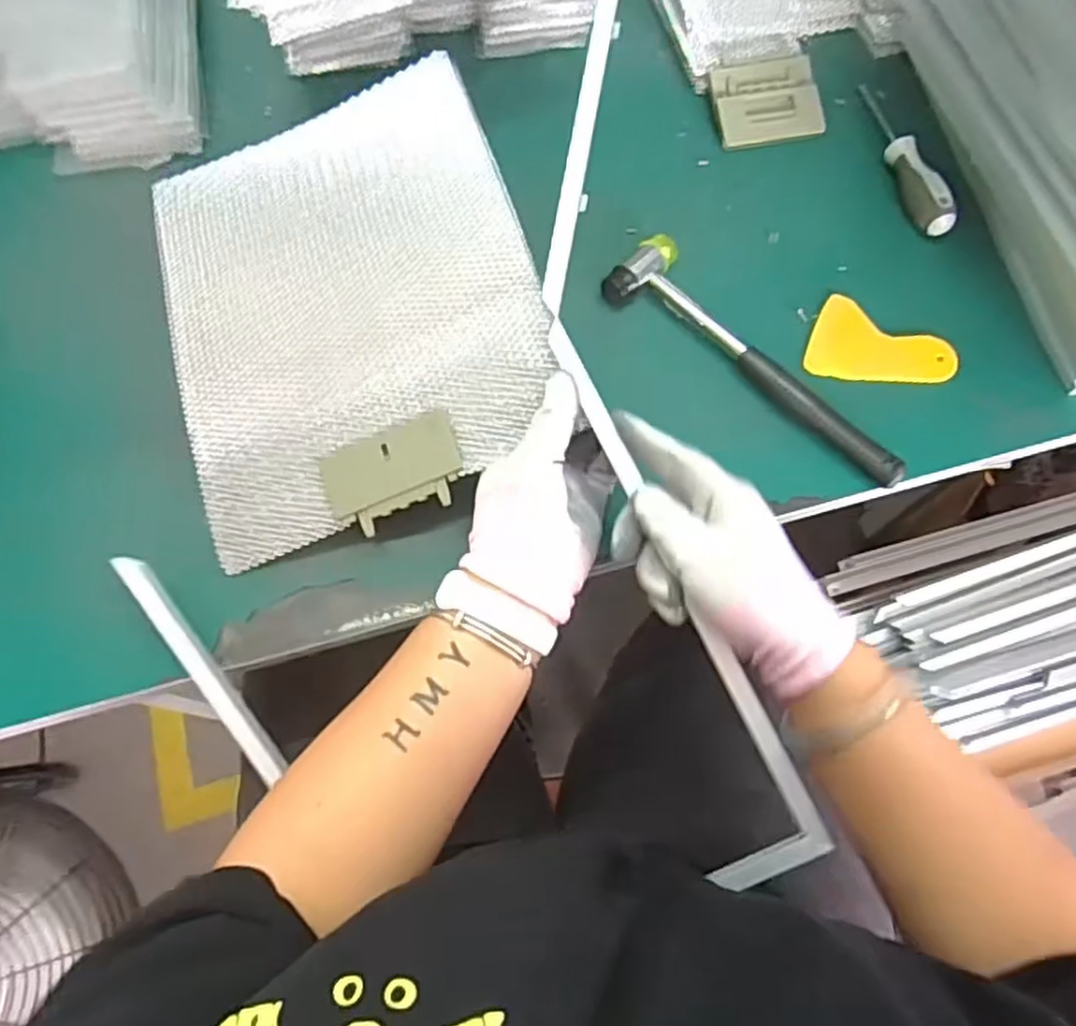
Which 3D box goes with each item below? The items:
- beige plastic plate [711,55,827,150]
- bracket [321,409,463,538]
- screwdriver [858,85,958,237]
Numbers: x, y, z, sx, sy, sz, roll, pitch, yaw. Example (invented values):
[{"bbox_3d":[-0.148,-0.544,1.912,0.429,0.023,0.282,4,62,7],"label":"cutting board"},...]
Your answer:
[{"bbox_3d":[0.187,-0.335,0.607,0.090,0.016,0.075,-11,69,-5],"label":"beige plastic plate"},{"bbox_3d":[-0.088,-0.024,0.456,0.085,0.006,0.055,-21,81,6],"label":"bracket"},{"bbox_3d":[0.288,-0.288,0.587,0.024,0.023,0.161,-10,69,-4],"label":"screwdriver"}]

